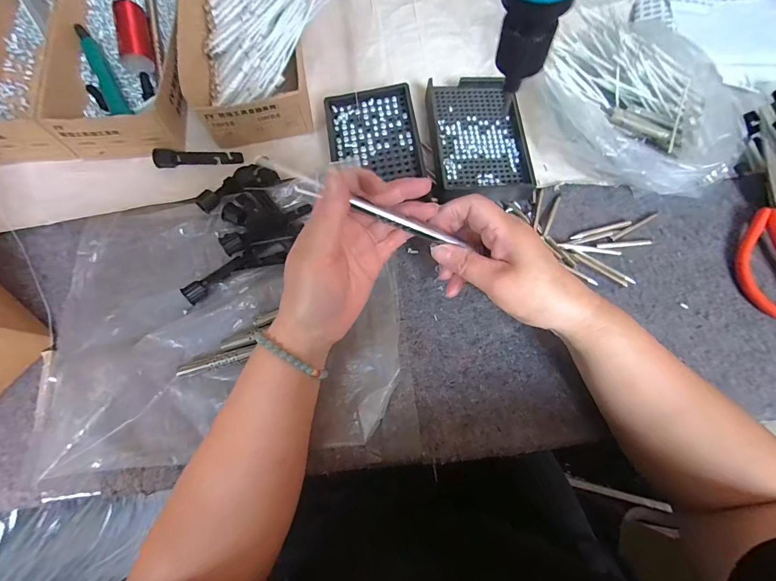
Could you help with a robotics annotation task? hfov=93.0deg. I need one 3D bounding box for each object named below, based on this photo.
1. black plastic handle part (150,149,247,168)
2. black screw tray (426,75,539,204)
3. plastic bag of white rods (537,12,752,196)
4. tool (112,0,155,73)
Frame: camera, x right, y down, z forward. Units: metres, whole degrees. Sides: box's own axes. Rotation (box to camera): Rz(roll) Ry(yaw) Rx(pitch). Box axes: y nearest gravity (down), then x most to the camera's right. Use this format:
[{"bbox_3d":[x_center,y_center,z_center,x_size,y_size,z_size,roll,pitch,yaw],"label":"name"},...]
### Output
[{"bbox_3d":[-0.191,-0.137,0.372,0.084,0.015,0.017,-5,73,-2],"label":"black plastic handle part"},{"bbox_3d":[0.095,-0.157,0.376,0.101,0.025,0.143,-3,73,-1],"label":"black screw tray"},{"bbox_3d":[0.244,-0.190,0.363,0.150,0.066,0.219,-35,76,-10],"label":"plastic bag of white rods"},{"bbox_3d":[-0.256,-0.258,0.371,0.027,0.020,0.067,-9,90,0],"label":"tool"}]

